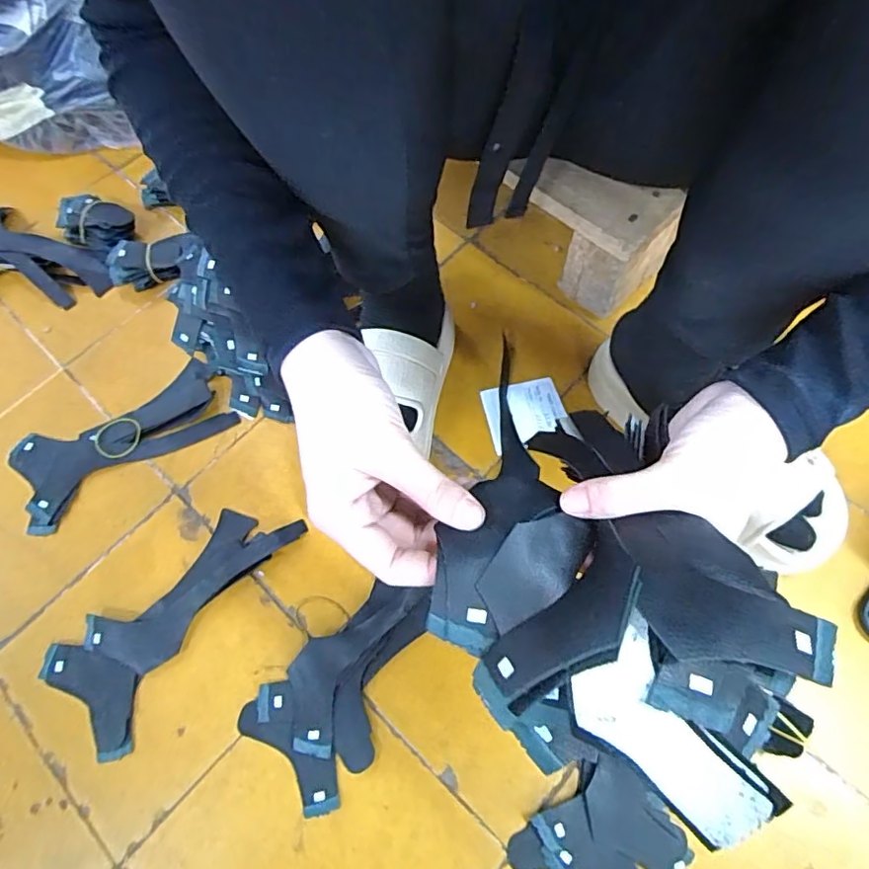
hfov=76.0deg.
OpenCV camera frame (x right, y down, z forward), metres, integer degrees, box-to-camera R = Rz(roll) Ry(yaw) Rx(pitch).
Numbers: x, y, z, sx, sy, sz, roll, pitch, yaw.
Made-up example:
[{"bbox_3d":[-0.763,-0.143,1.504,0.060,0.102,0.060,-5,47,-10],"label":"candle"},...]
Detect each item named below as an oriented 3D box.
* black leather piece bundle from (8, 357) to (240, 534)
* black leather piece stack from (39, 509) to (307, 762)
[{"bbox_3d":[-0.302,0.003,0.536,0.198,0.013,0.093,-31,68,-10],"label":"black leather piece bundle"},{"bbox_3d":[-0.221,0.141,0.470,0.095,0.011,0.217,34,72,16],"label":"black leather piece stack"}]

